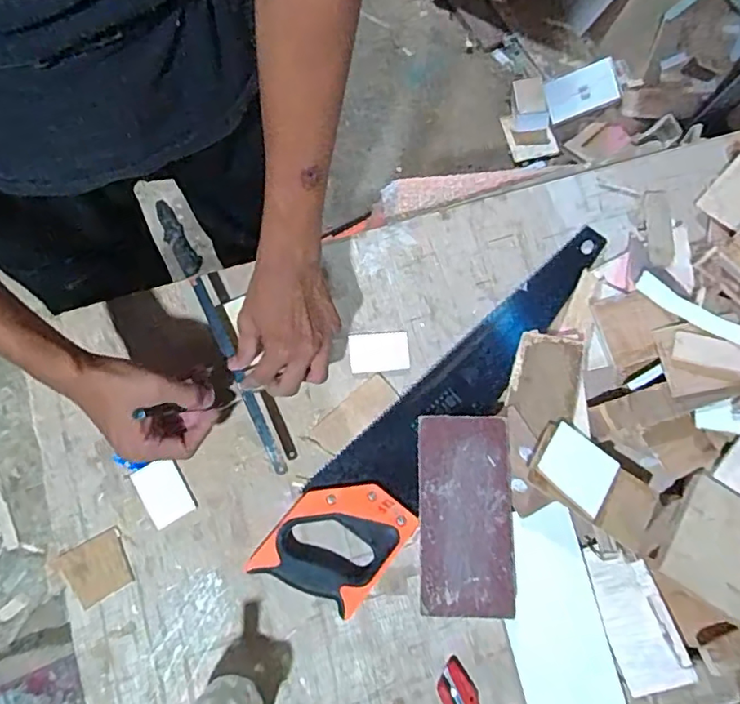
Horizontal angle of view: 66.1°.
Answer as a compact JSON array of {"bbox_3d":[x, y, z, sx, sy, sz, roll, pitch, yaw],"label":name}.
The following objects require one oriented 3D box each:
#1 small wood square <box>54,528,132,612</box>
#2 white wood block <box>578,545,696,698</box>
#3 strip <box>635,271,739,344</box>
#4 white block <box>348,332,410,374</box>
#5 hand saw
[{"bbox_3d":[-0.276,0.219,0.573,0.061,0.008,0.058,-27,82,-10],"label":"small wood square"},{"bbox_3d":[0.269,0.271,0.577,0.063,0.018,0.134,-22,78,13],"label":"white wood block"},{"bbox_3d":[0.347,-0.049,0.615,0.121,0.016,0.026,38,74,23],"label":"strip"},{"bbox_3d":[0.010,0.001,0.638,0.066,0.008,0.043,-5,79,-7],"label":"white block"},{"bbox_3d":[0.089,0.052,0.624,0.112,0.025,0.512,42,78,4],"label":"hand saw"}]

